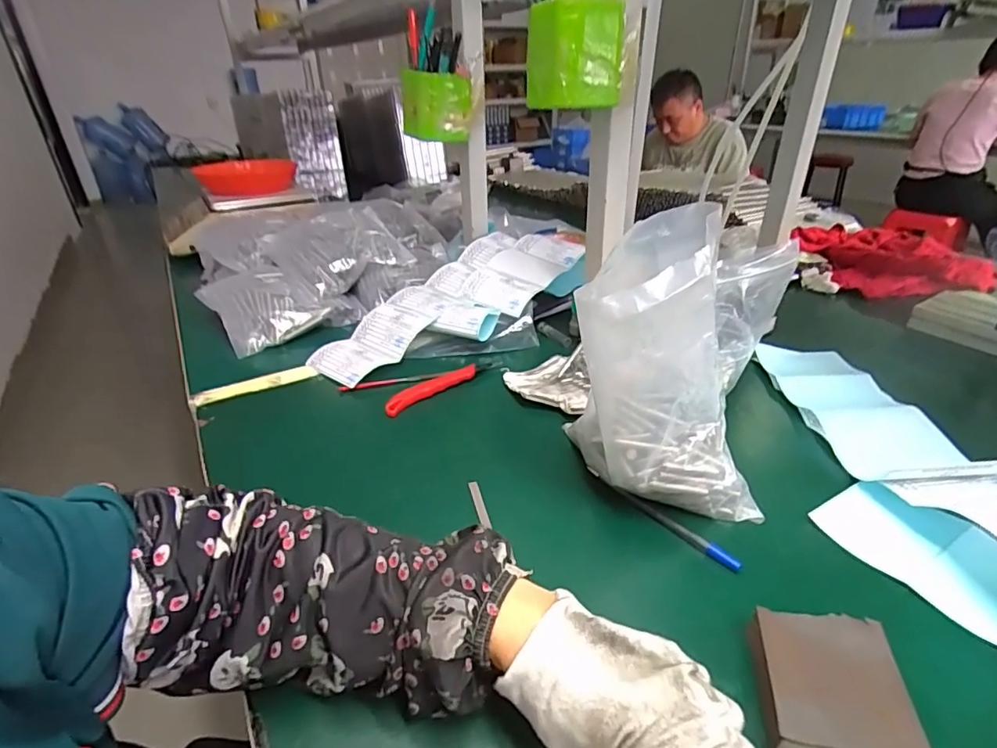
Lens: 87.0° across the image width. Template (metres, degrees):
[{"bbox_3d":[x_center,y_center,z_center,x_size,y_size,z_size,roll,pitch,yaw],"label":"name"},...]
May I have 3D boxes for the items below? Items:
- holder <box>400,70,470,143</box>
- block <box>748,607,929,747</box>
[{"bbox_3d":[-0.080,-0.350,0.691,0.098,0.079,0.066,-4,30,-7],"label":"holder"},{"bbox_3d":[0.179,0.171,0.289,0.074,0.025,0.078,6,30,11],"label":"block"}]

